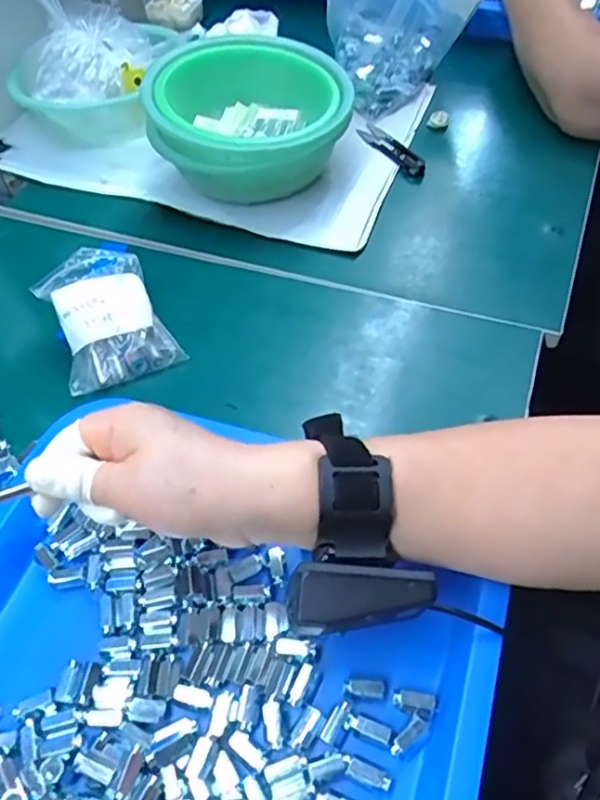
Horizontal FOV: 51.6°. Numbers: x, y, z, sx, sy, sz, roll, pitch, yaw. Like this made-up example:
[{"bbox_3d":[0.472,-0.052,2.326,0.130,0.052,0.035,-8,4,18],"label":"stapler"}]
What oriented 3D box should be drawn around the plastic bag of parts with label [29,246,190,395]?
[{"bbox_3d":[-0.148,-0.065,0.476,0.082,0.020,0.108,-22,82,-19],"label":"plastic bag of parts with label"}]

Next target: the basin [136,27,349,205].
[{"bbox_3d":[-0.044,-0.265,0.603,0.174,0.096,0.174,-2,54,3],"label":"basin"}]

